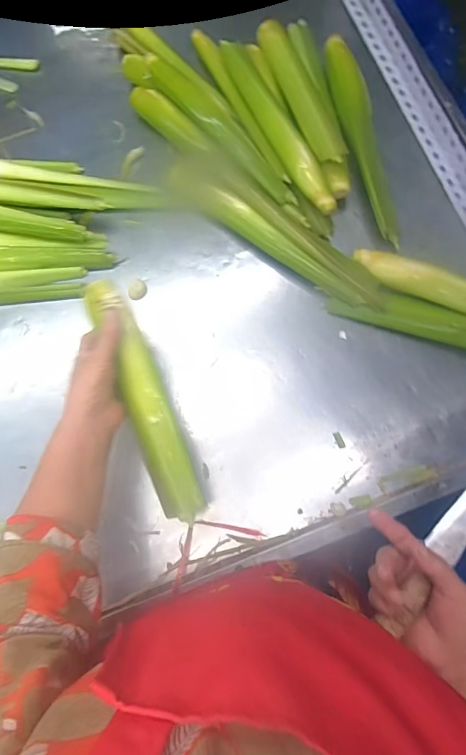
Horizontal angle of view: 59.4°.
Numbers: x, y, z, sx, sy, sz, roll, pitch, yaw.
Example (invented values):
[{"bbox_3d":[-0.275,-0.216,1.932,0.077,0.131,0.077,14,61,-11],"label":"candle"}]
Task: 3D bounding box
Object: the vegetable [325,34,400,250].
[{"bbox_3d":[0.186,-0.345,0.601,0.059,0.047,0.338,-12,77,-4],"label":"vegetable"}]

